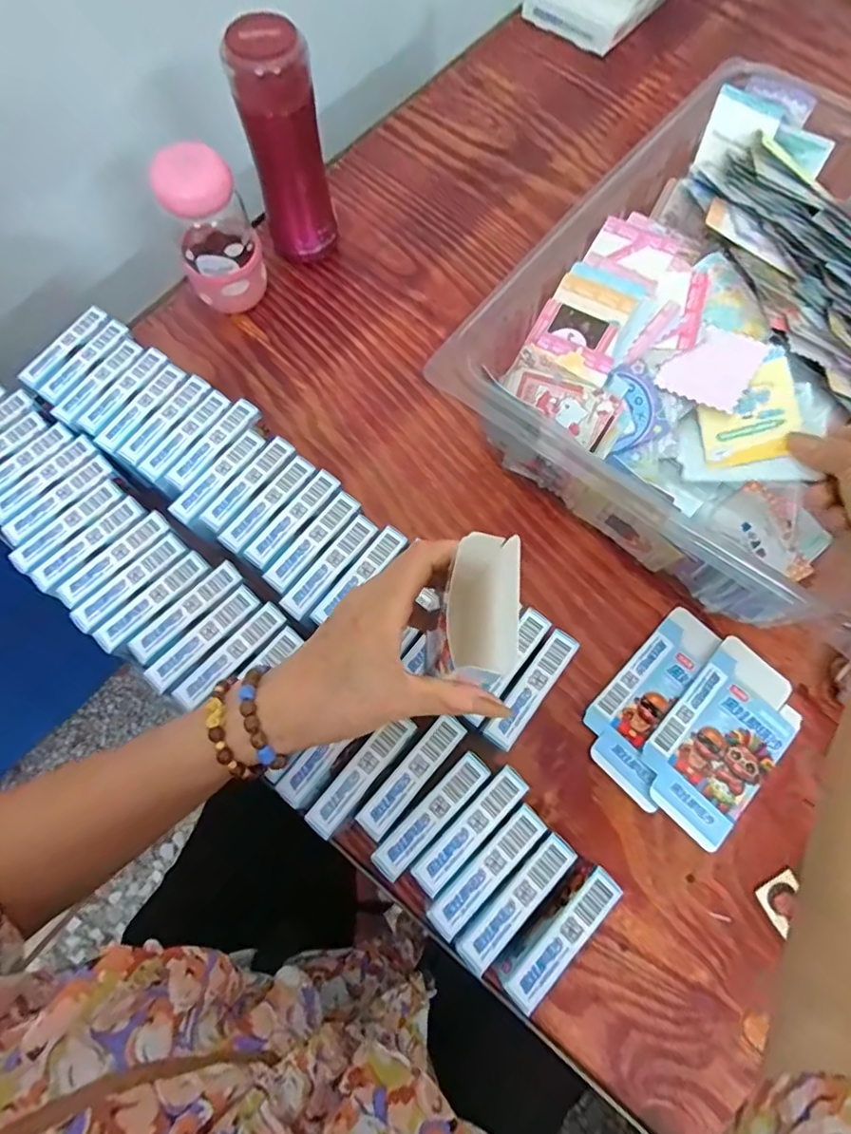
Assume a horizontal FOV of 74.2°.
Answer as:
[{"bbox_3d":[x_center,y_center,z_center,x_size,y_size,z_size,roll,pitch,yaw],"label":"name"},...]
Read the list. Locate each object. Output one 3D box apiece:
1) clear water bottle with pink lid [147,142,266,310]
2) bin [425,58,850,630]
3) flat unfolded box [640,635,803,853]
[{"bbox_3d":[-0.198,-0.310,0.520,0.073,0.139,0.072,-24,72,-8],"label":"clear water bottle with pink lid"},{"bbox_3d":[0.275,-0.187,0.484,0.346,0.131,0.410,36,75,12],"label":"bin"},{"bbox_3d":[0.232,0.132,0.438,0.083,0.006,0.147,41,75,13],"label":"flat unfolded box"}]

